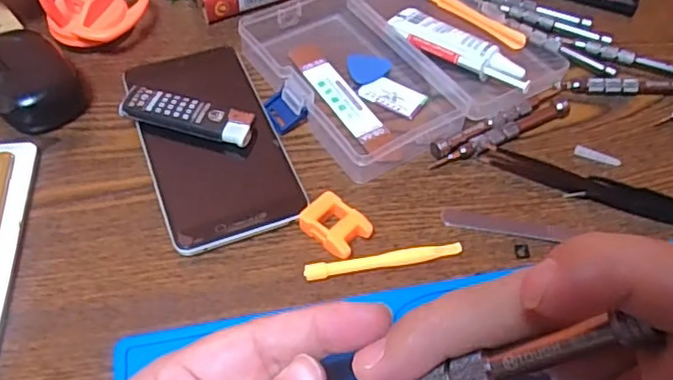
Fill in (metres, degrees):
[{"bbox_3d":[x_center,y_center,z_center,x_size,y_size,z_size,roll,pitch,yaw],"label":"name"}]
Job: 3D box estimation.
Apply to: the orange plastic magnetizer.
[{"bbox_3d":[-0.001,0.020,0.335,0.034,0.013,0.026,37,60,23],"label":"orange plastic magnetizer"}]

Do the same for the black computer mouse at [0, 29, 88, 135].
[{"bbox_3d":[-0.199,-0.073,0.390,0.051,0.028,0.082,-35,61,-25],"label":"black computer mouse"}]

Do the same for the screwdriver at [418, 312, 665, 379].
[{"bbox_3d":[0.037,0.046,0.158,0.084,0.005,0.008,-29,45,32],"label":"screwdriver"}]

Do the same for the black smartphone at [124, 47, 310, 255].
[{"bbox_3d":[-0.076,-0.034,0.370,0.076,0.013,0.149,-17,56,-14],"label":"black smartphone"}]

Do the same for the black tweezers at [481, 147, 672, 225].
[{"bbox_3d":[0.169,0.004,0.355,0.168,0.011,0.021,19,54,12],"label":"black tweezers"}]

